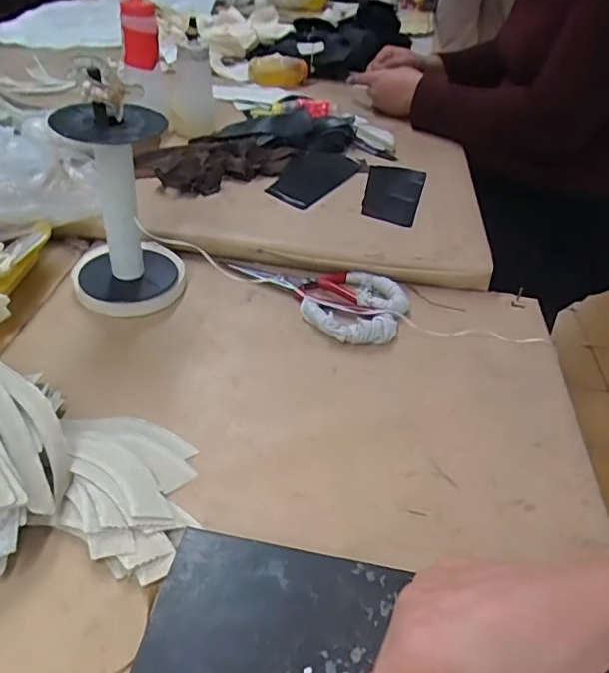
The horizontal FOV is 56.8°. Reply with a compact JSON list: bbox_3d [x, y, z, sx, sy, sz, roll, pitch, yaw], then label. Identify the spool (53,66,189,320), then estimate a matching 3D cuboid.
[{"bbox_3d":[-0.177,-0.123,0.542,0.110,0.203,0.099,-7,42,-14],"label":"spool"}]

